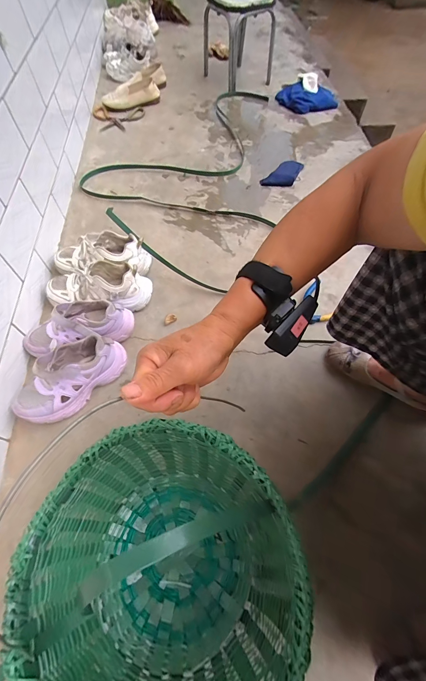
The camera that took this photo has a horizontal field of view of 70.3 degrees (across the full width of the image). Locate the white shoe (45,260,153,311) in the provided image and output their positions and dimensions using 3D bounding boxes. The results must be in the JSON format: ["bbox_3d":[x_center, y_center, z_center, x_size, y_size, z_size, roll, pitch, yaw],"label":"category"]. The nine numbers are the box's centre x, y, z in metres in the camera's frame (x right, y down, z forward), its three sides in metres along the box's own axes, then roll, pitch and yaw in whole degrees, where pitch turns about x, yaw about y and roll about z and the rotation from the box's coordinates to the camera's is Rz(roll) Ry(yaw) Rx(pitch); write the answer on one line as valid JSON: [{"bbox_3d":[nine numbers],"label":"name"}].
[{"bbox_3d":[-0.257,-0.122,0.688,0.225,0.092,0.095,2,60,1],"label":"white shoe"}]

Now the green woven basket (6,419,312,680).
[{"bbox_3d":[-0.058,0.282,0.388,0.309,0.176,0.291,19,59,9],"label":"green woven basket"}]

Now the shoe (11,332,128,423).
[{"bbox_3d":[-0.270,0.062,0.571,0.090,0.107,0.215,39,67,20],"label":"shoe"}]

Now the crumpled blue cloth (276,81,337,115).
[{"bbox_3d":[0.380,-0.970,1.209,0.222,0.043,0.170,-7,61,-4],"label":"crumpled blue cloth"}]

